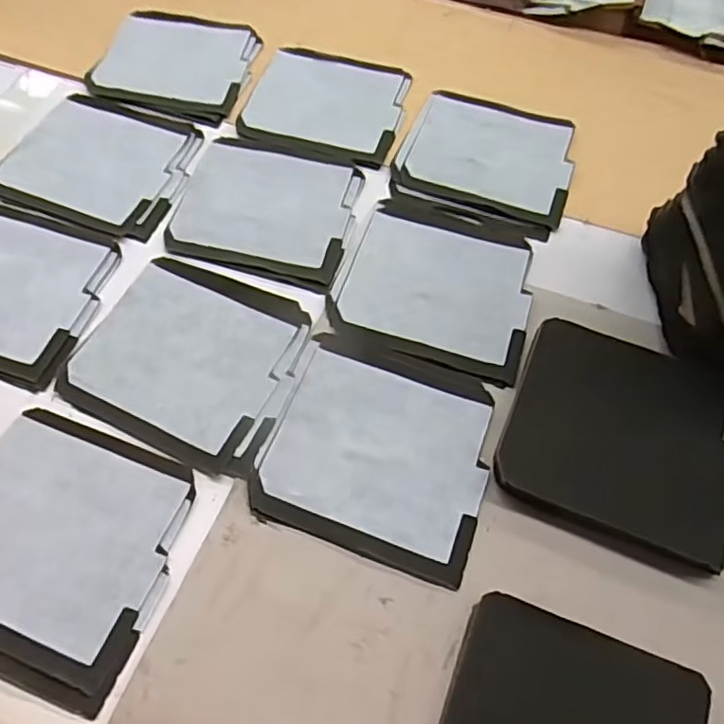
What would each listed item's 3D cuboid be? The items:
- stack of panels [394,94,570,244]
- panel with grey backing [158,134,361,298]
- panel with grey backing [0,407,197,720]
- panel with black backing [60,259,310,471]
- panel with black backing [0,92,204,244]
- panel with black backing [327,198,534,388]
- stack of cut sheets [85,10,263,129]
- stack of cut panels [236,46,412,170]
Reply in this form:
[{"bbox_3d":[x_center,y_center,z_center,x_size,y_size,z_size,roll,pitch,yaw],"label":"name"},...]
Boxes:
[{"bbox_3d":[0.105,-0.172,0.518,0.140,0.006,0.134,19,62,9],"label":"stack of panels"},{"bbox_3d":[-0.074,-0.122,0.493,0.139,0.005,0.126,16,62,7],"label":"panel with grey backing"},{"bbox_3d":[-0.178,0.104,0.358,0.139,0.006,0.135,20,62,9],"label":"panel with grey backing"},{"bbox_3d":[-0.116,-0.005,0.427,0.145,0.007,0.132,21,63,10],"label":"panel with black backing"},{"bbox_3d":[-0.214,-0.166,0.512,0.145,0.006,0.129,20,62,9],"label":"panel with black backing"},{"bbox_3d":[0.057,-0.061,0.458,0.137,0.004,0.135,18,62,8],"label":"panel with black backing"},{"bbox_3d":[-0.169,-0.280,0.574,0.136,0.004,0.131,16,62,7],"label":"stack of cut sheets"},{"bbox_3d":[-0.030,-0.232,0.557,0.135,0.012,0.131,16,62,7],"label":"stack of cut panels"}]

